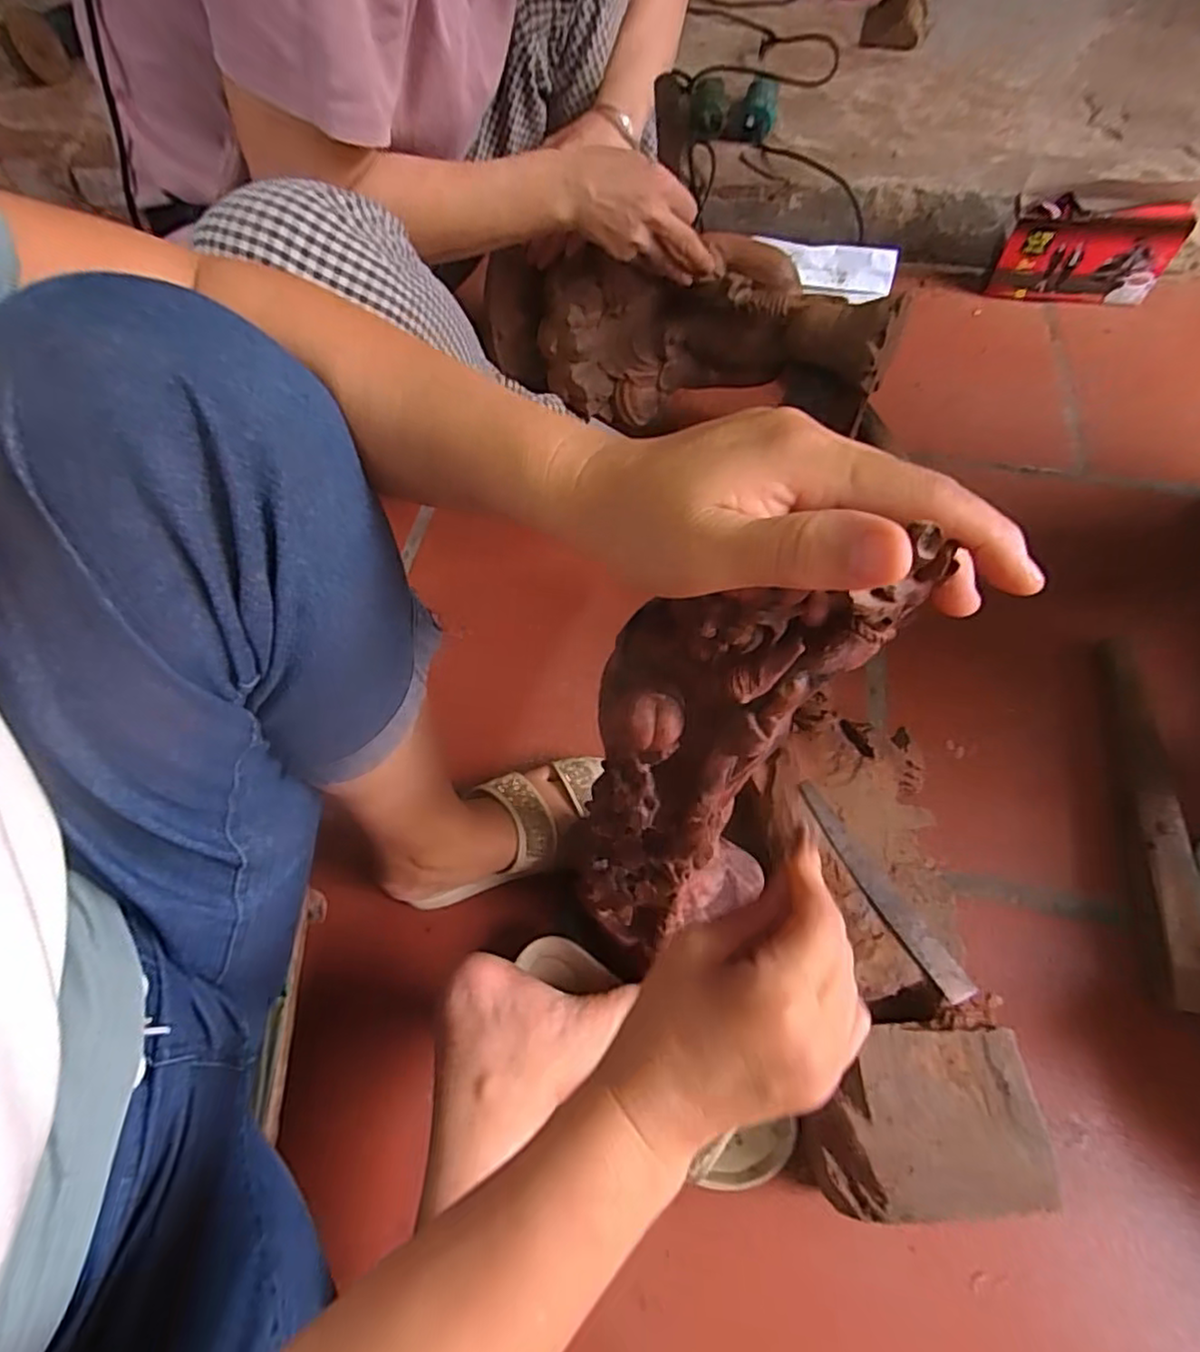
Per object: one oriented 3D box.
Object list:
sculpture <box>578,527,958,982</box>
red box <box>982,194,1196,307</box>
[{"bbox_3d":[0.032,0.068,0.338,0.097,0.368,0.051,27,44,12],"label":"sculpture"},{"bbox_3d":[0.647,-0.569,0.878,0.203,0.119,0.053,8,62,5],"label":"red box"}]

